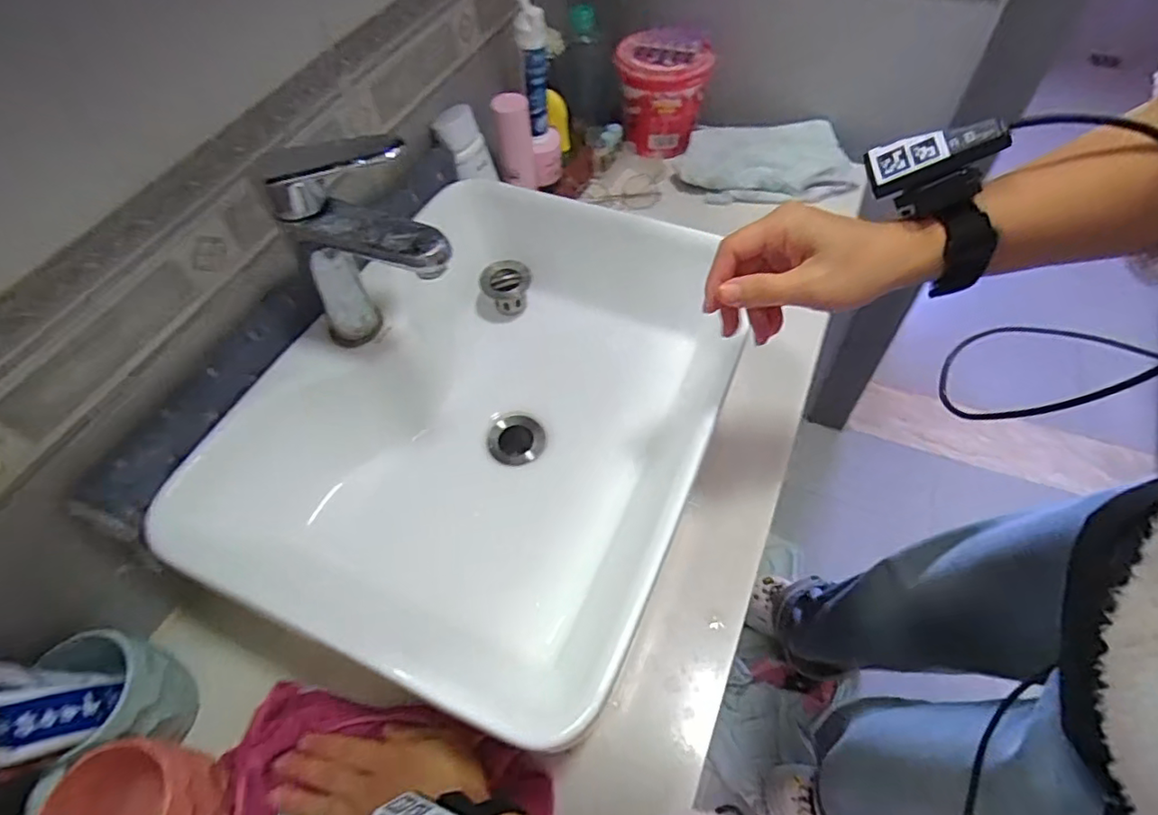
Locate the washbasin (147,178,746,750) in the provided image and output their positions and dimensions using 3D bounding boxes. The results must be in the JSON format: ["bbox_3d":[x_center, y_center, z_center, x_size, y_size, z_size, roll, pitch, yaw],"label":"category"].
[{"bbox_3d":[-0.075,0.005,0.557,0.355,0.154,0.461,17,58,16],"label":"washbasin"}]

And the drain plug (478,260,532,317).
[{"bbox_3d":[-0.082,-0.134,0.656,0.059,0.049,0.052,-13,55,-5],"label":"drain plug"}]

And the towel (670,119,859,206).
[{"bbox_3d":[0.255,-0.356,0.832,0.235,0.035,0.152,-2,55,3],"label":"towel"}]

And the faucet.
[{"bbox_3d":[-0.145,-0.116,0.456,0.132,0.161,0.075,15,57,14],"label":"faucet"}]

